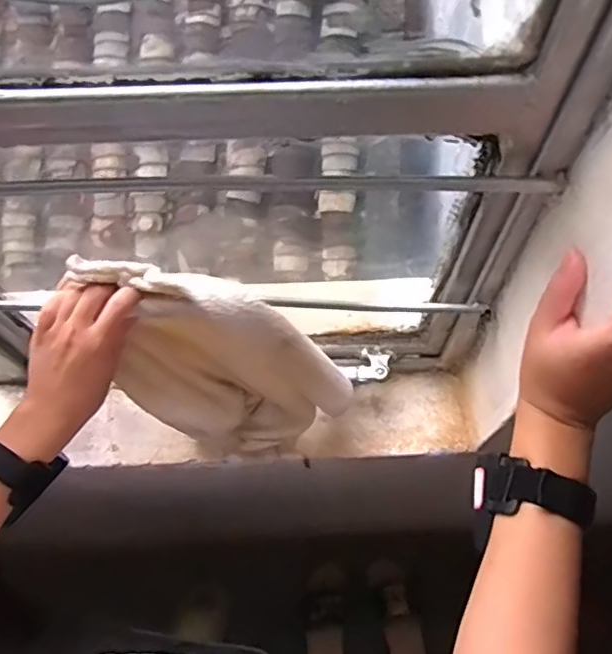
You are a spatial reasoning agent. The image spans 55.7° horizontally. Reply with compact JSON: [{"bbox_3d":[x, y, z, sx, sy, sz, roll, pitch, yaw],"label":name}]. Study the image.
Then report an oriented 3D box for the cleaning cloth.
[{"bbox_3d":[-0.080,0.032,0.518,0.168,0.262,0.034,-24,36,21],"label":"cleaning cloth"}]

